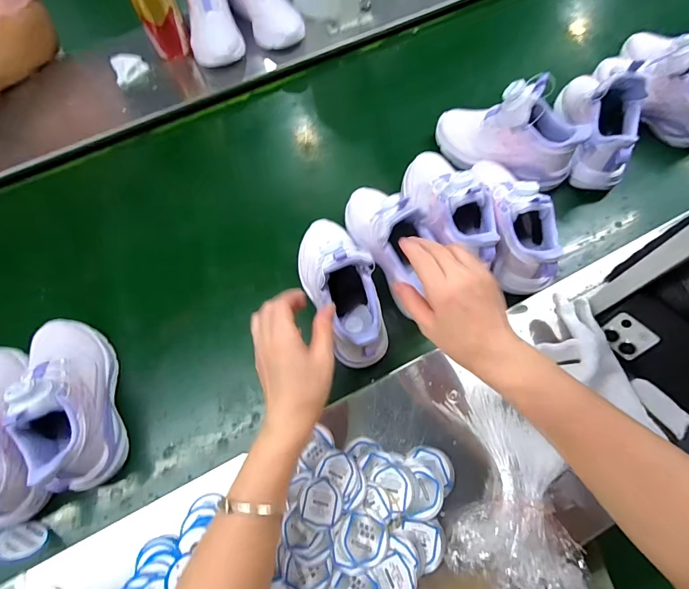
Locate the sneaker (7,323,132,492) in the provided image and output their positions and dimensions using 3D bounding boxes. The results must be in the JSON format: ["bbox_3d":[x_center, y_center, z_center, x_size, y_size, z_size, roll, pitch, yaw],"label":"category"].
[{"bbox_3d":[-0.320,0.116,0.437,0.079,0.108,0.211,-18,67,-7],"label":"sneaker"}]

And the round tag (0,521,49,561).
[{"bbox_3d":[-0.346,0.264,0.405,0.037,0.044,0.005,42,113,31],"label":"round tag"}]

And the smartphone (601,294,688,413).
[{"bbox_3d":[0.367,0.077,0.411,0.166,0.077,0.006,44,34,16],"label":"smartphone"}]

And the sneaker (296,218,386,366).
[{"bbox_3d":[-0.008,-0.026,0.452,0.076,0.122,0.207,-19,67,-8],"label":"sneaker"}]

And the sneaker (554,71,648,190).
[{"bbox_3d":[0.375,-0.264,0.547,0.076,0.114,0.186,9,66,5],"label":"sneaker"}]

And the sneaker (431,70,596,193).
[{"bbox_3d":[0.238,-0.236,0.545,0.201,0.121,0.090,25,68,11],"label":"sneaker"}]

